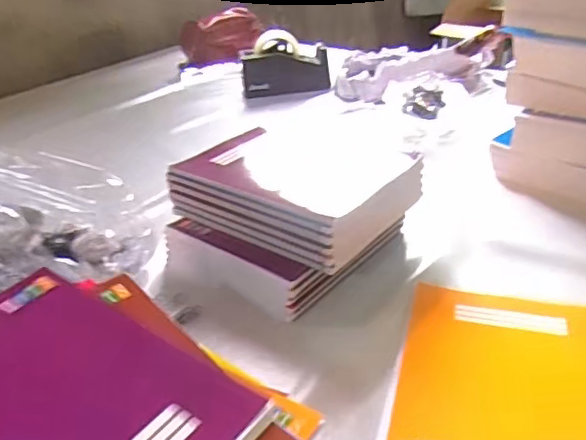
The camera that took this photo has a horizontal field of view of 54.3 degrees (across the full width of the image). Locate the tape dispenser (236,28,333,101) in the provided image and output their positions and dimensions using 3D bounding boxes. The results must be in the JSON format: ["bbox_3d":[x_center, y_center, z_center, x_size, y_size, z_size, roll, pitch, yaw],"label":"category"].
[{"bbox_3d":[-0.017,-0.349,1.267,0.192,0.112,0.072,-4,30,2],"label":"tape dispenser"}]

